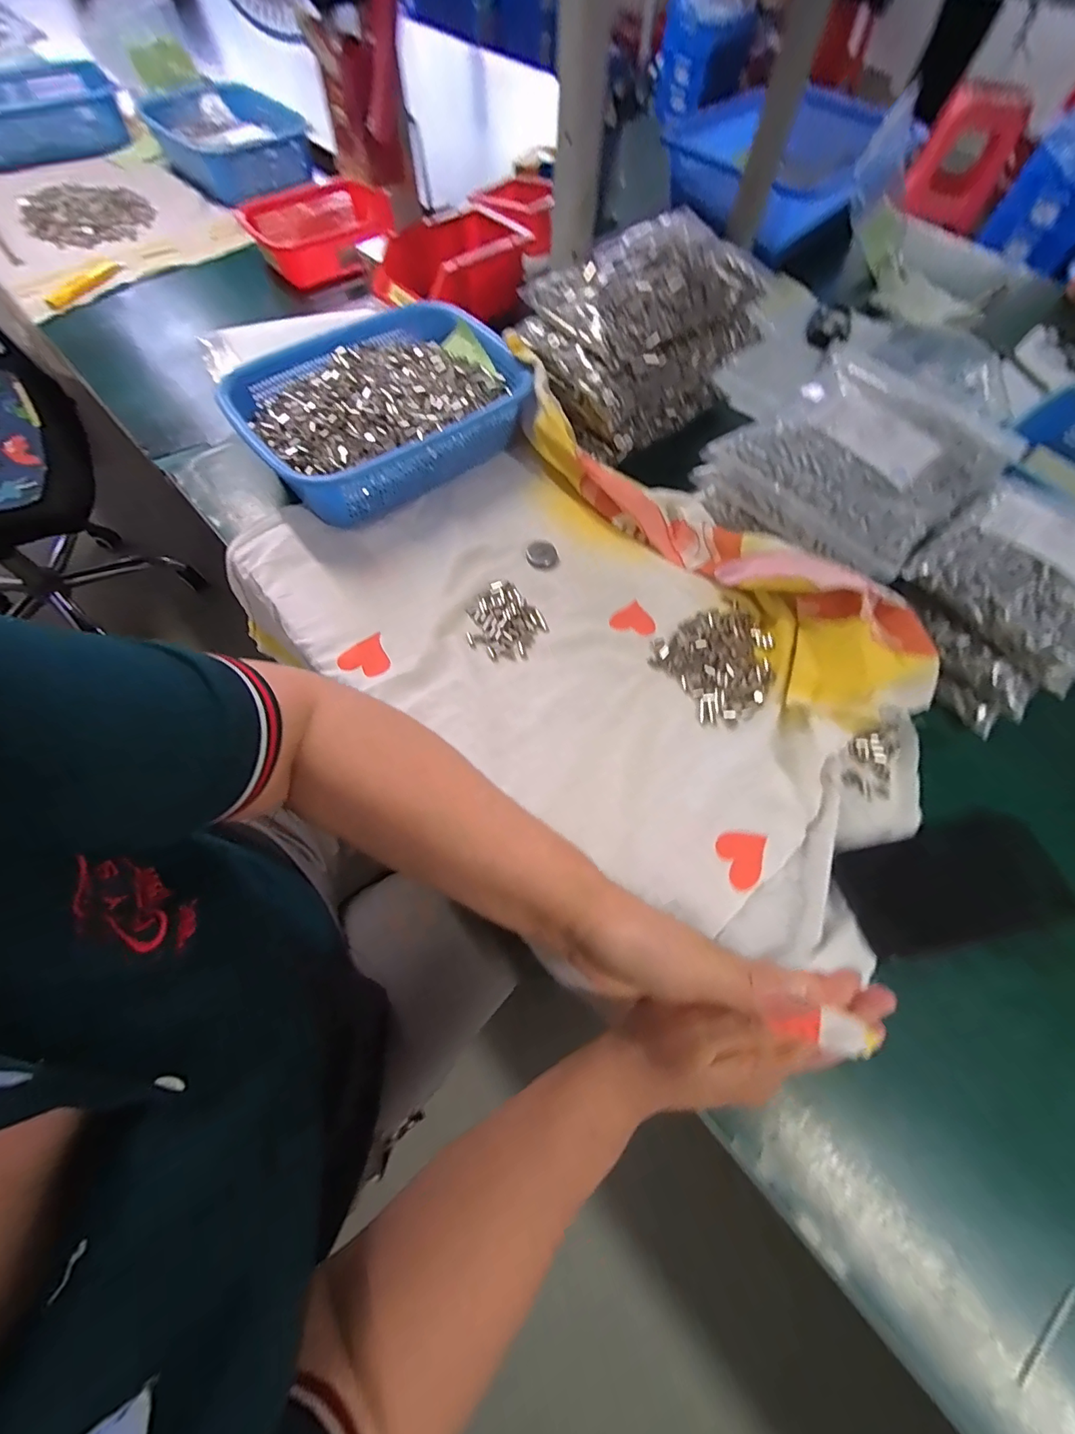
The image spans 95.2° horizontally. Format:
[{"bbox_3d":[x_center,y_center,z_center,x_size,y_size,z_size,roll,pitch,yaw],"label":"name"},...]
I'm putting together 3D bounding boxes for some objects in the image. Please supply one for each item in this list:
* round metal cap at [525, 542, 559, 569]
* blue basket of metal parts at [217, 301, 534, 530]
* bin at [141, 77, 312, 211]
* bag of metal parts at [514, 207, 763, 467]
[{"bbox_3d":[0.005,-0.163,0.492,0.031,0.004,0.032,3,65,0],"label":"round metal cap"},{"bbox_3d":[-0.163,-0.329,0.531,0.277,0.070,0.212,-36,71,-16],"label":"blue basket of metal parts"},{"bbox_3d":[-0.522,-0.986,0.843,0.214,0.073,0.287,-29,69,-14],"label":"bin"},{"bbox_3d":[0.108,-0.407,0.534,0.227,0.136,0.165,-38,72,-17],"label":"bag of metal parts"}]

